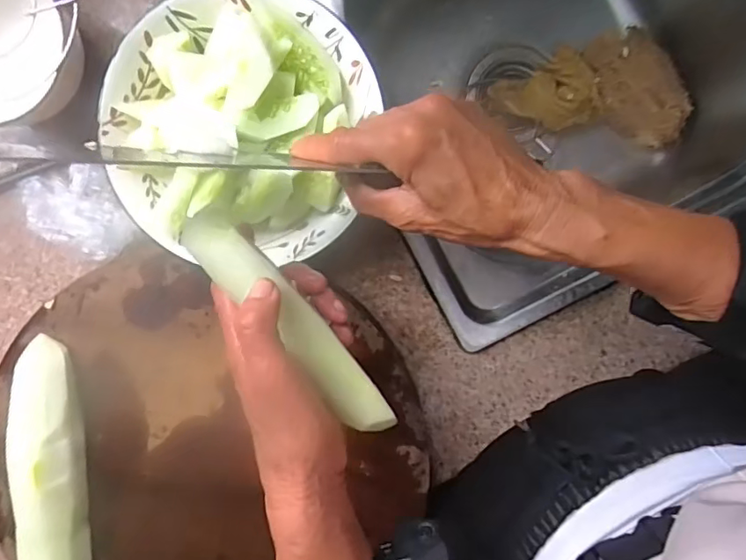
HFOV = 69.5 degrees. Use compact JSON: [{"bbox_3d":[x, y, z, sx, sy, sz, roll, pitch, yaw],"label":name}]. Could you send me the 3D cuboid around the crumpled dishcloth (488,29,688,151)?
[{"bbox_3d":[0.231,-0.208,0.567,0.182,0.074,0.098,12,95,-1],"label":"crumpled dishcloth"}]

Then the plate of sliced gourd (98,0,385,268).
[{"bbox_3d":[-0.100,-0.114,0.392,0.185,0.049,0.190,0,95,0],"label":"plate of sliced gourd"}]

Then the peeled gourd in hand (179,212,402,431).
[{"bbox_3d":[-0.046,0.025,0.304,0.032,0.035,0.161,-41,97,3],"label":"peeled gourd in hand"}]

